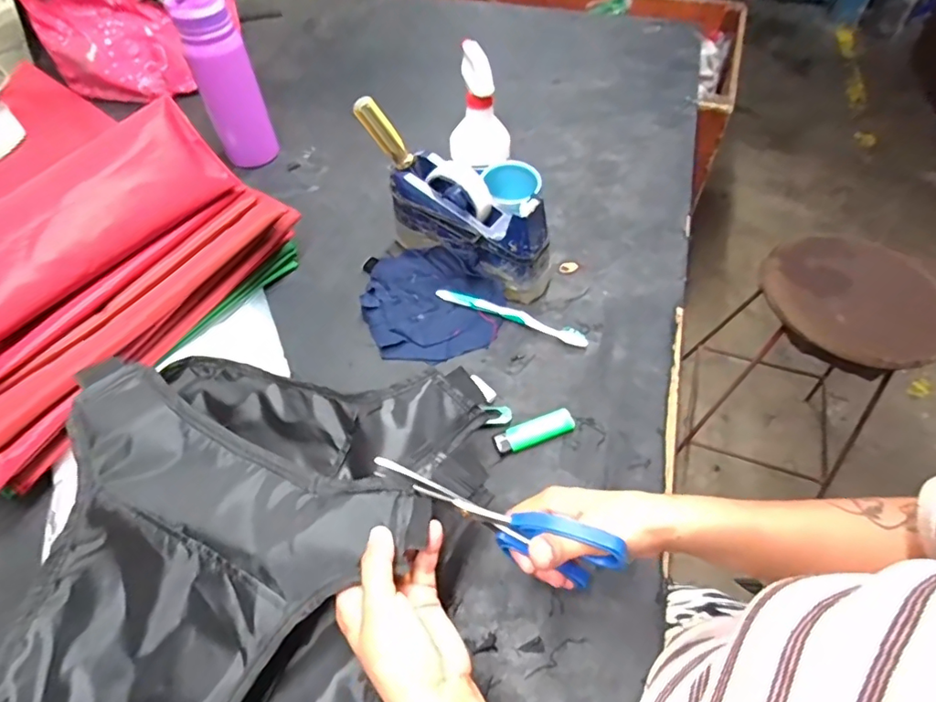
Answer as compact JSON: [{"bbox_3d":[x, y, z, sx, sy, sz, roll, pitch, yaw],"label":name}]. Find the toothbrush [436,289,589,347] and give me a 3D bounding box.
[{"bbox_3d":[0.049,-0.041,0.606,0.179,0.022,0.015,18,56,15],"label":"toothbrush"}]

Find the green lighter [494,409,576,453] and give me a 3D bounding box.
[{"bbox_3d":[0.066,0.080,0.521,0.080,0.016,0.022,-18,55,-11],"label":"green lighter"}]

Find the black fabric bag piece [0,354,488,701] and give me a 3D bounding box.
[{"bbox_3d":[-0.203,0.118,0.418,0.280,0.076,0.405,36,62,25],"label":"black fabric bag piece"}]

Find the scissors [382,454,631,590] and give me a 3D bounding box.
[{"bbox_3d":[0.021,0.121,0.380,0.173,0.081,0.026,18,56,16],"label":"scissors"}]

